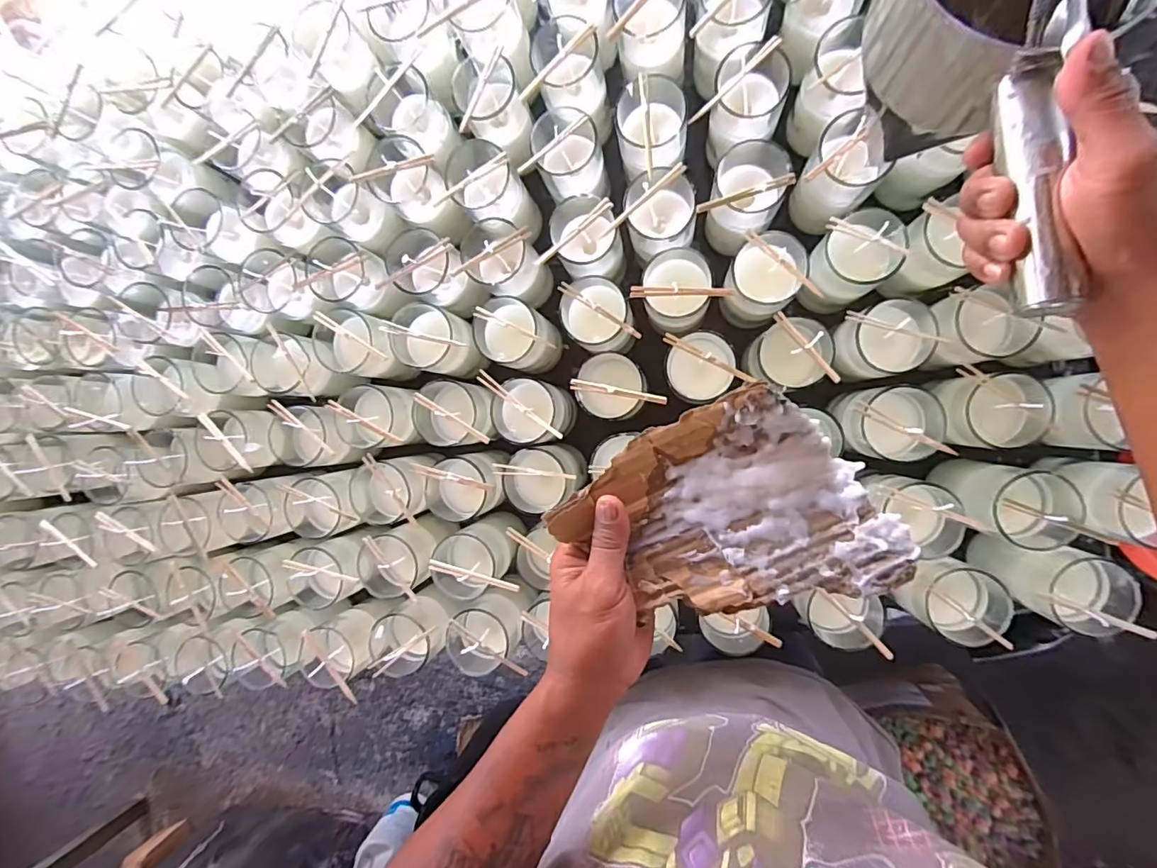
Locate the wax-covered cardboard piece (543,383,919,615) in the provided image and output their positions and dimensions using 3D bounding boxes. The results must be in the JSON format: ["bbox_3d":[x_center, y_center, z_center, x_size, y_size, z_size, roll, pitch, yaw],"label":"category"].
[{"bbox_3d":[0.081,0.054,0.316,0.175,0.033,0.125,-27,88,10],"label":"wax-covered cardboard piece"}]

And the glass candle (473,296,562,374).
[{"bbox_3d":[-0.064,-0.105,0.570,0.071,0.114,0.066,0,93,10],"label":"glass candle"}]

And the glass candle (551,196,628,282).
[{"bbox_3d":[0.014,-0.196,0.548,0.062,0.109,0.070,-13,90,10],"label":"glass candle"}]

